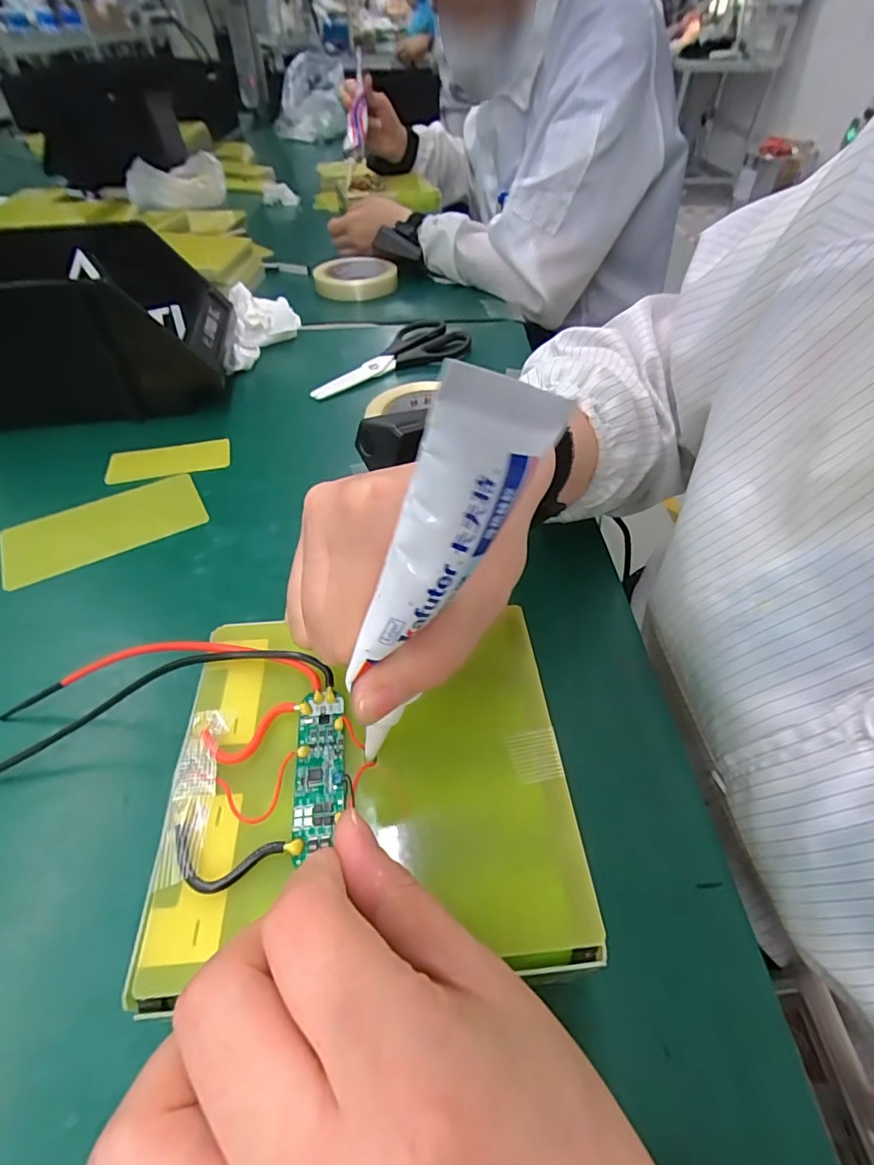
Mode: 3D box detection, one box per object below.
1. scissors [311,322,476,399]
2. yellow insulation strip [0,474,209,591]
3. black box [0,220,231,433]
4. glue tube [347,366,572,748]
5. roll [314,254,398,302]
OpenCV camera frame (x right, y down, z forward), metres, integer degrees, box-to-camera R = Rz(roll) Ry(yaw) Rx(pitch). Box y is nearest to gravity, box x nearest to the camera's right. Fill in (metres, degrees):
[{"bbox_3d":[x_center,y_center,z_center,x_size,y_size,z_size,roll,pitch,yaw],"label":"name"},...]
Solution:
[{"bbox_3d":[-0.054,-0.241,0.554,0.196,0.016,0.079,-35,58,-25],"label":"scissors"},{"bbox_3d":[-0.248,-0.042,0.387,0.136,0.005,0.067,-24,58,-18],"label":"yellow insulation strip"},{"bbox_3d":[-0.336,-0.226,0.466,0.262,0.122,0.144,-8,50,-6],"label":"black box"},{"bbox_3d":[-0.005,0.004,0.138,0.027,0.117,0.014,-11,45,-44],"label":"glue tube"},{"bbox_3d":[-0.111,-0.418,0.704,0.110,0.020,0.113,0,48,0],"label":"roll"}]

